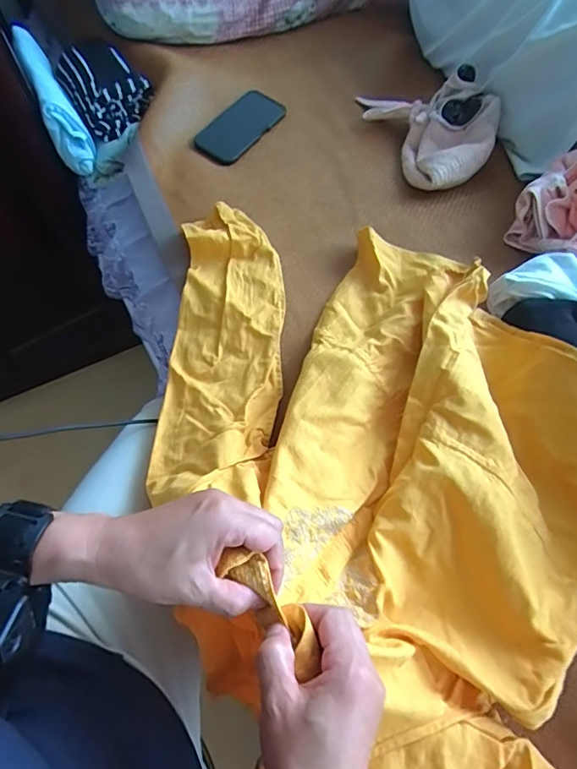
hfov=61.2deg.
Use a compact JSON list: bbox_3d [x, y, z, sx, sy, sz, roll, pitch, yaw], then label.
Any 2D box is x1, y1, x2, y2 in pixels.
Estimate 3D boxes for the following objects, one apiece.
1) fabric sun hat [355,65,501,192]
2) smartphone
[{"bbox_3d":[0.243,-0.427,0.784,0.174,0.088,0.247,-20,66,-10],"label":"fabric sun hat"},{"bbox_3d":[-0.085,-0.438,0.822,0.085,0.010,0.171,34,69,15],"label":"smartphone"}]

